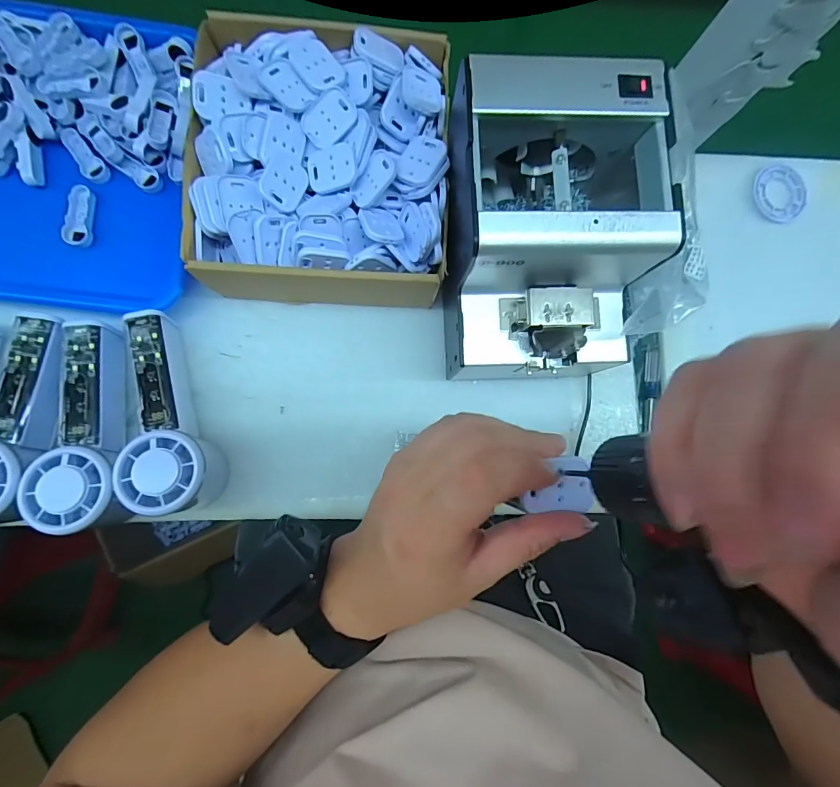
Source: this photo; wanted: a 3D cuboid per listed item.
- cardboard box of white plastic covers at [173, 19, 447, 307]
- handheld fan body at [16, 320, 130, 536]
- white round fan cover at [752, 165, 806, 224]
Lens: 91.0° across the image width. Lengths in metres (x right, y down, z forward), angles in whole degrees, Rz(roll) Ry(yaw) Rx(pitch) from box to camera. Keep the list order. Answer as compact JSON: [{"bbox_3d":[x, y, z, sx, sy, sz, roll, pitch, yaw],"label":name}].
[{"bbox_3d":[-0.077,-0.173,0.327,0.187,0.072,0.212,2,85,-4],"label":"cardboard box of white plastic covers"},{"bbox_3d":[-0.241,0.022,0.303,0.055,0.038,0.148,-4,69,-9],"label":"handheld fan body"},{"bbox_3d":[0.352,-0.196,0.407,0.055,0.010,0.055,0,85,-4],"label":"white round fan cover"}]

